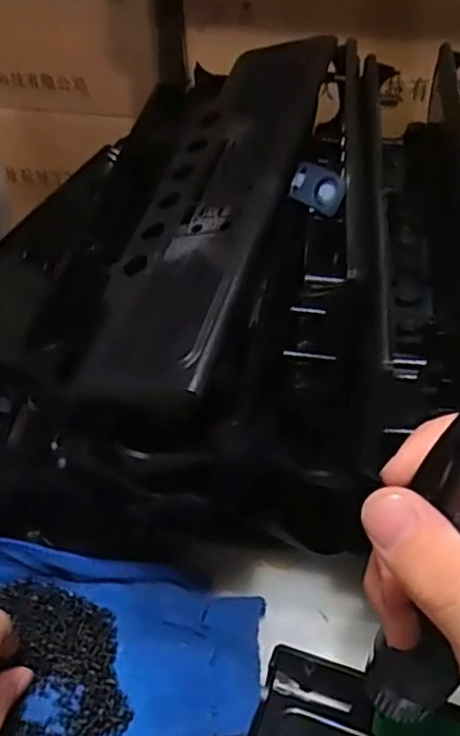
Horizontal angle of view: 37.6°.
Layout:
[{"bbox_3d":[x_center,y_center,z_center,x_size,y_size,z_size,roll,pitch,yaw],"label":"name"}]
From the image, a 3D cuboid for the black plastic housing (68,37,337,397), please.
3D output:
[{"bbox_3d":[-0.005,-0.084,0.315,0.063,0.026,0.229,11,57,15],"label":"black plastic housing"}]

